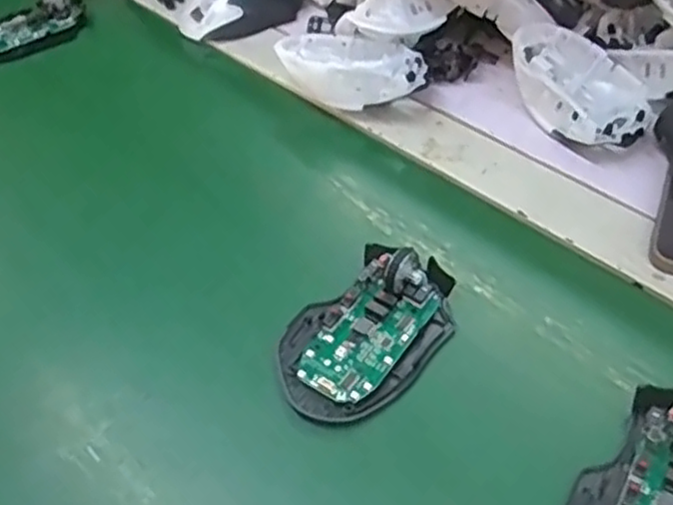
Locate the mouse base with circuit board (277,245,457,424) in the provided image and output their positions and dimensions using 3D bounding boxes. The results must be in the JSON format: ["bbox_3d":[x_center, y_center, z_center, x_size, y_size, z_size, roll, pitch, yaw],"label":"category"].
[{"bbox_3d":[0.018,0.038,0.383,0.113,0.029,0.072,-38,55,-26],"label":"mouse base with circuit board"}]

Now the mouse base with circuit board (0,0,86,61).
[{"bbox_3d":[-0.290,-0.209,0.647,0.117,0.030,0.054,-26,51,-17],"label":"mouse base with circuit board"}]

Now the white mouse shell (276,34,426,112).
[{"bbox_3d":[0.011,-0.137,0.535,0.113,0.039,0.072,15,50,17],"label":"white mouse shell"}]

